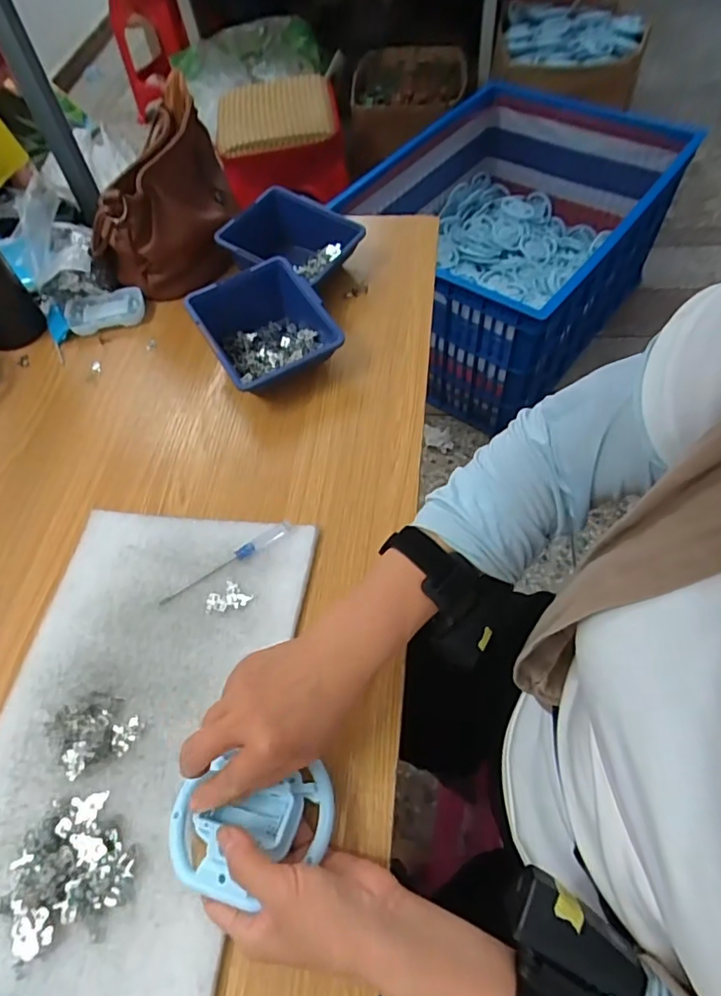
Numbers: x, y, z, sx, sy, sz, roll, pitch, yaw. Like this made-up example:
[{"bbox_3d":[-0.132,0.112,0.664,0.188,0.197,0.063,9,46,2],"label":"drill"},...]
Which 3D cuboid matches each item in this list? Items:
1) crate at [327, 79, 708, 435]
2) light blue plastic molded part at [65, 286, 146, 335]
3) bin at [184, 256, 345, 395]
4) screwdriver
[{"bbox_3d":[0.395,-0.680,1.477,0.615,0.396,0.872,31,64,21],"label":"crate"},{"bbox_3d":[-0.307,-0.226,0.662,0.091,0.022,0.052,-13,58,-5],"label":"light blue plastic molded part"},{"bbox_3d":[-0.096,-0.175,0.587,0.128,0.069,0.138,-28,60,-14],"label":"bin"},{"bbox_3d":[-0.115,0.055,0.471,0.124,0.008,0.013,-29,60,-14],"label":"screwdriver"}]

